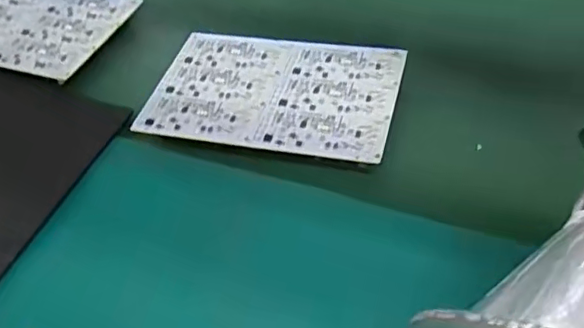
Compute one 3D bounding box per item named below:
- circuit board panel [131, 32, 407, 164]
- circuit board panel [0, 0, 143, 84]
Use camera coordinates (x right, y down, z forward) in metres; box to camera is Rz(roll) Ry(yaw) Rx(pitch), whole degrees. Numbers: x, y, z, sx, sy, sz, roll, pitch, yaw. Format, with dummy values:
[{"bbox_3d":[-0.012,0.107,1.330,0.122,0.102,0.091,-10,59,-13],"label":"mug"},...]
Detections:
[{"bbox_3d":[-0.015,-0.065,0.498,0.205,0.006,0.135,8,50,13],"label":"circuit board panel"},{"bbox_3d":[-0.278,-0.149,0.601,0.198,0.005,0.133,15,52,18],"label":"circuit board panel"}]

